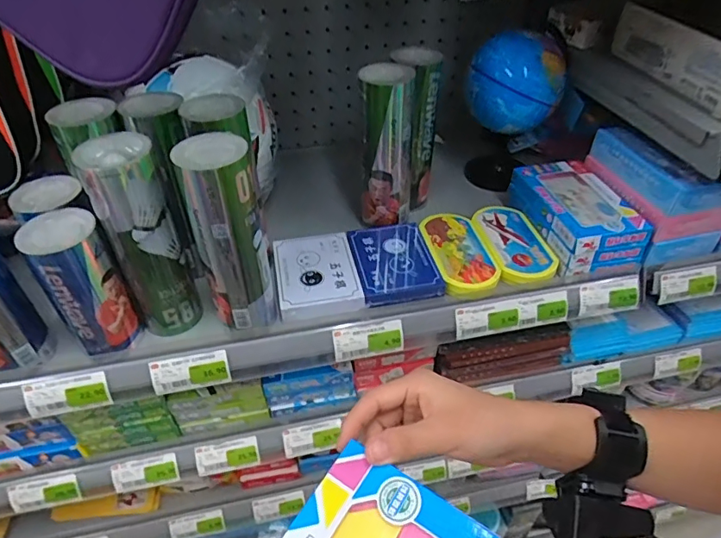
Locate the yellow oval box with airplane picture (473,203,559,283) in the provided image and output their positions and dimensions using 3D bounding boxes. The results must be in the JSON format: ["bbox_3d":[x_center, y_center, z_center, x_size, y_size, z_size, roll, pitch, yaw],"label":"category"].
[{"bbox_3d":[0.200,-0.036,0.642,0.072,0.014,0.142,-4,40,-4],"label":"yellow oval box with airplane picture"}]

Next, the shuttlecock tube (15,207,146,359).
[{"bbox_3d":[-0.273,0.017,0.491,0.070,0.142,0.063,-24,46,-25],"label":"shuttlecock tube"}]

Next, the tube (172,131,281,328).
[{"bbox_3d":[-0.127,-0.031,0.488,0.067,0.200,0.056,-13,42,-14],"label":"tube"}]

